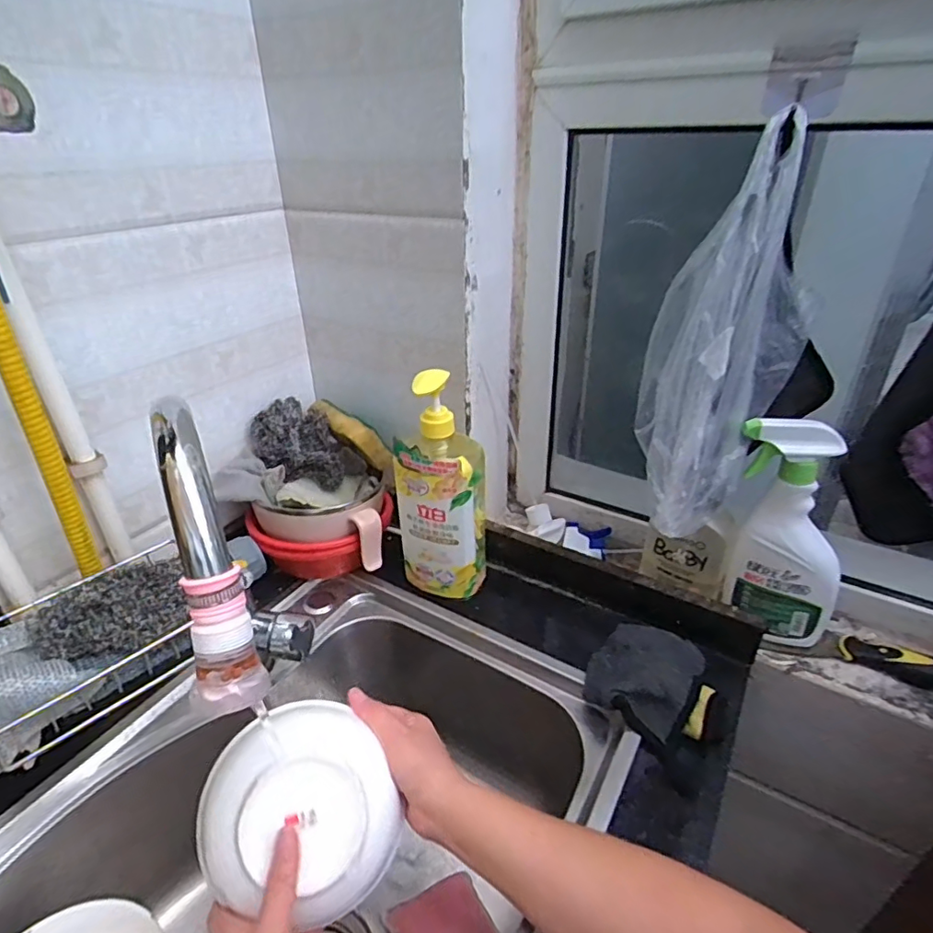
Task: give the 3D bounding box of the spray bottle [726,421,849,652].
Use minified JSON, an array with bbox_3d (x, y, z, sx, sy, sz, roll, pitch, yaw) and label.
[{"bbox_3d":[0.323,0.068,0.556,0.118,0.229,0.048,23,39,34],"label":"spray bottle"}]

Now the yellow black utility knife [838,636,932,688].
[{"bbox_3d":[0.439,0.199,0.559,0.107,0.030,0.023,17,36,27],"label":"yellow black utility knife"}]

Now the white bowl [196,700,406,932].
[{"bbox_3d":[-0.117,0.248,0.405,0.147,0.068,0.132,19,68,-7],"label":"white bowl"}]

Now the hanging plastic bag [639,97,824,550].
[{"bbox_3d":[0.229,-0.110,0.520,0.134,0.324,0.118,-21,37,-29],"label":"hanging plastic bag"}]

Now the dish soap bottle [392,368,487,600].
[{"bbox_3d":[-0.028,0.029,0.607,0.098,0.258,0.052,0,31,1],"label":"dish soap bottle"}]

